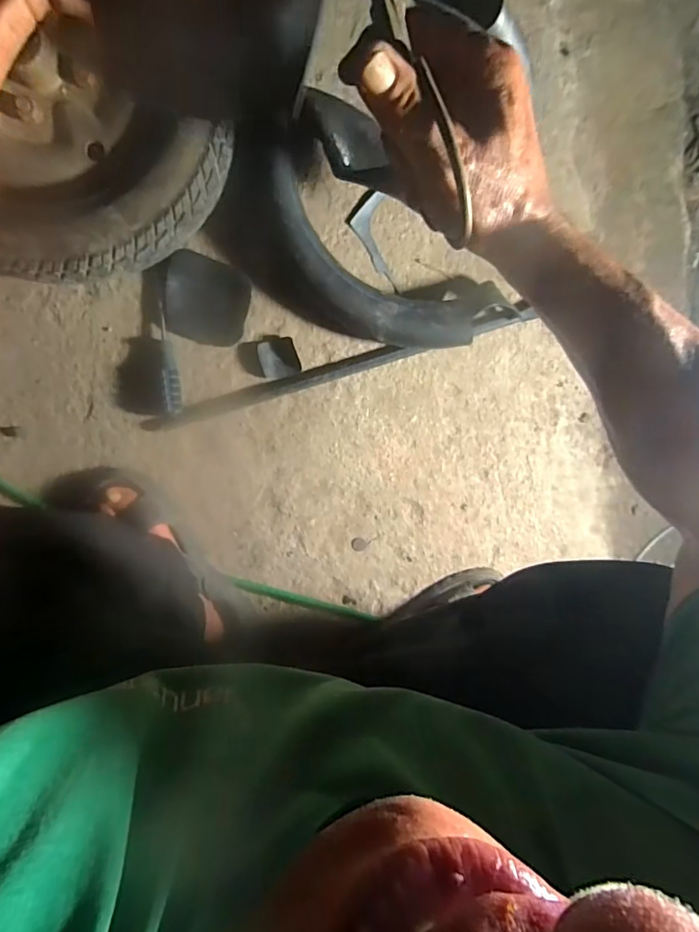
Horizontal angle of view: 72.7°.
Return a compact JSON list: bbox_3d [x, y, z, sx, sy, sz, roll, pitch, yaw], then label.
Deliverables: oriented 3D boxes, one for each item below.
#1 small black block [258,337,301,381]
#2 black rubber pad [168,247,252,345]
[{"bbox_3d":[-0.091,-0.140,0.621,0.048,0.013,0.049,-16,98,-2],"label":"small black block"},{"bbox_3d":[-0.182,-0.210,0.606,0.101,0.015,0.101,15,96,-6],"label":"black rubber pad"}]

